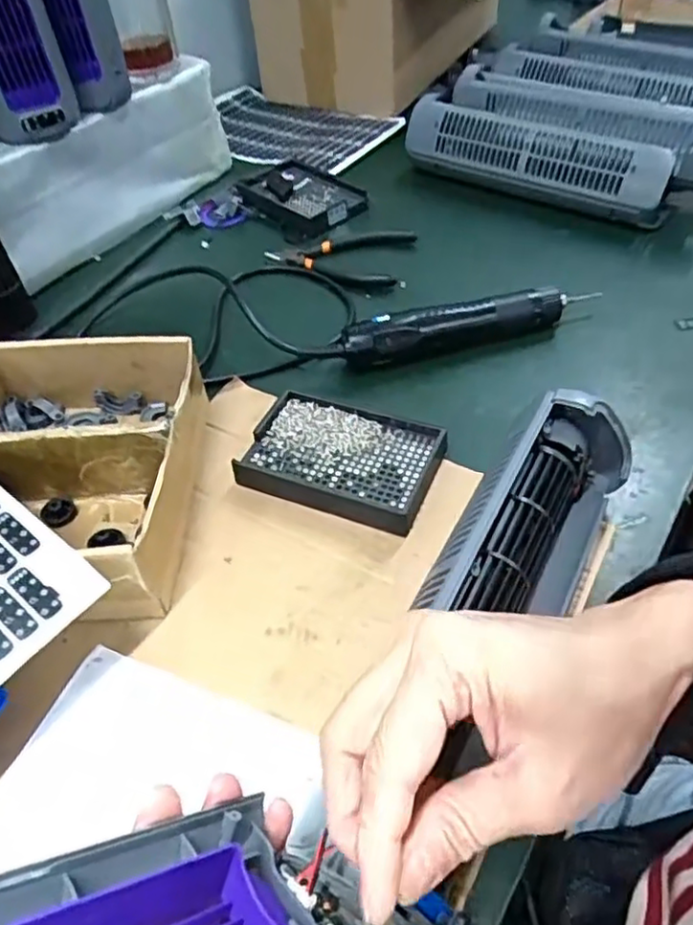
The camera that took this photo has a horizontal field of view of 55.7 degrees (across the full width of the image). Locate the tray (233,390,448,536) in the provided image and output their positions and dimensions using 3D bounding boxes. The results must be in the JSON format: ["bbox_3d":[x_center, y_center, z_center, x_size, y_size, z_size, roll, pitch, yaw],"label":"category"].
[{"bbox_3d":[-0.004,-0.003,0.493,0.138,0.026,0.091,16,51,19],"label":"tray"}]

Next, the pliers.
[{"bbox_3d":[-0.007,-0.230,0.719,0.151,0.012,0.107,14,51,17],"label":"pliers"}]

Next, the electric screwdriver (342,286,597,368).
[{"bbox_3d":[0.111,-0.122,0.587,0.231,0.035,0.034,-13,48,-6],"label":"electric screwdriver"}]

